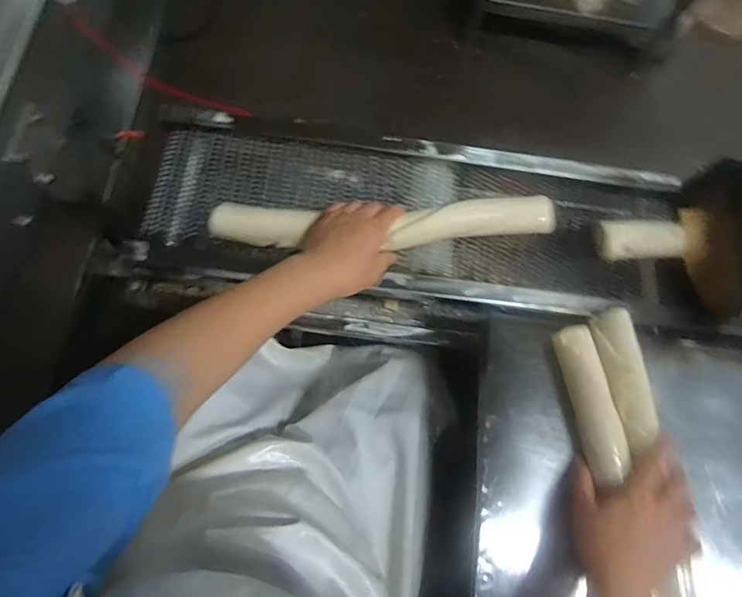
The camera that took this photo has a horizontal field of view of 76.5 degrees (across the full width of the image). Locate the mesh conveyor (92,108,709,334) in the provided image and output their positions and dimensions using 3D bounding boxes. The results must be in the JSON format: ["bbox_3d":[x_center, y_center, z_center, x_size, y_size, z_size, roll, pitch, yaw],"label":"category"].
[{"bbox_3d":[0.061,-0.083,0.634,0.735,0.091,0.269,8,75,-3],"label":"mesh conveyor"}]

